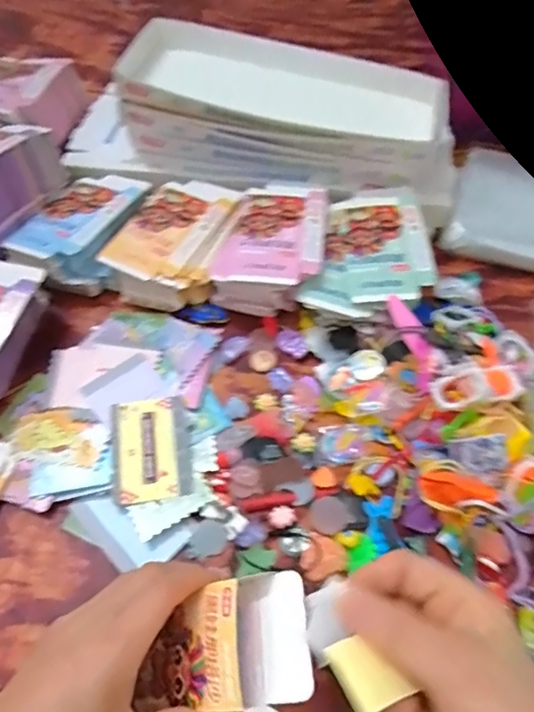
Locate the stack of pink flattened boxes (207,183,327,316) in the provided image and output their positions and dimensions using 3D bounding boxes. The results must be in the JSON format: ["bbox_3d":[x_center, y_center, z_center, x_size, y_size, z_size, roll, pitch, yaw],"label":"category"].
[{"bbox_3d":[0.004,-0.114,0.508,0.106,0.055,0.139,5,62,8],"label":"stack of pink flattened boxes"}]

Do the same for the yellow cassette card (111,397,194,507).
[{"bbox_3d":[-0.097,0.077,0.411,0.062,0.012,0.088,-10,57,-8],"label":"yellow cassette card"}]

